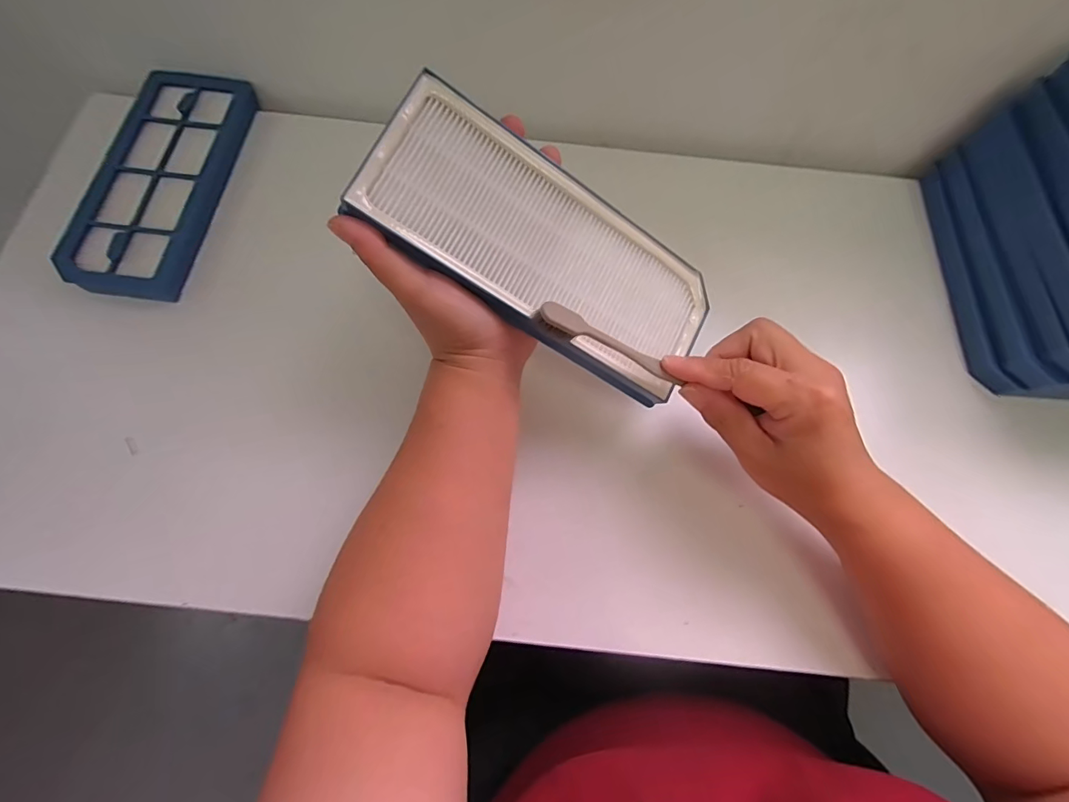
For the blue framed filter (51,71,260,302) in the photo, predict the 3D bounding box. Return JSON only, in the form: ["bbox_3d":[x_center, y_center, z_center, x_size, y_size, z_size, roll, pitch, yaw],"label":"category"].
[{"bbox_3d":[-0.298,-0.174,0.365,0.087,0.030,0.205,8,71,2],"label":"blue framed filter"}]

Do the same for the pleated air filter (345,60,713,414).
[{"bbox_3d":[0.008,-0.081,0.256,0.197,0.026,0.090,30,72,-15],"label":"pleated air filter"}]

